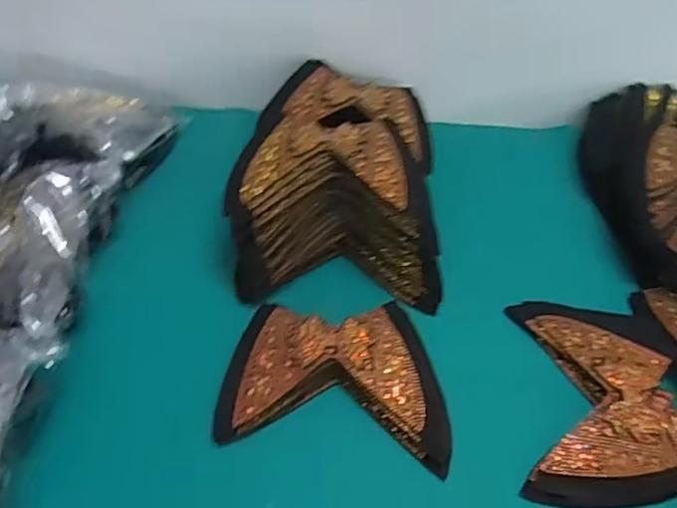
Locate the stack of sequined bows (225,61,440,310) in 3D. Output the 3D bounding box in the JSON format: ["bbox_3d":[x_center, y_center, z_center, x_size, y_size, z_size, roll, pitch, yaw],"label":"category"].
[{"bbox_3d":[0.000,-0.099,0.727,0.238,0.105,0.307,4,49,-4],"label":"stack of sequined bows"}]

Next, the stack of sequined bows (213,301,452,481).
[{"bbox_3d":[-0.001,0.119,0.600,0.215,0.032,0.154,5,49,-2],"label":"stack of sequined bows"}]

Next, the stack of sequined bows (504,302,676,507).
[{"bbox_3d":[0.271,0.139,0.616,0.167,0.028,0.228,9,49,1],"label":"stack of sequined bows"}]

